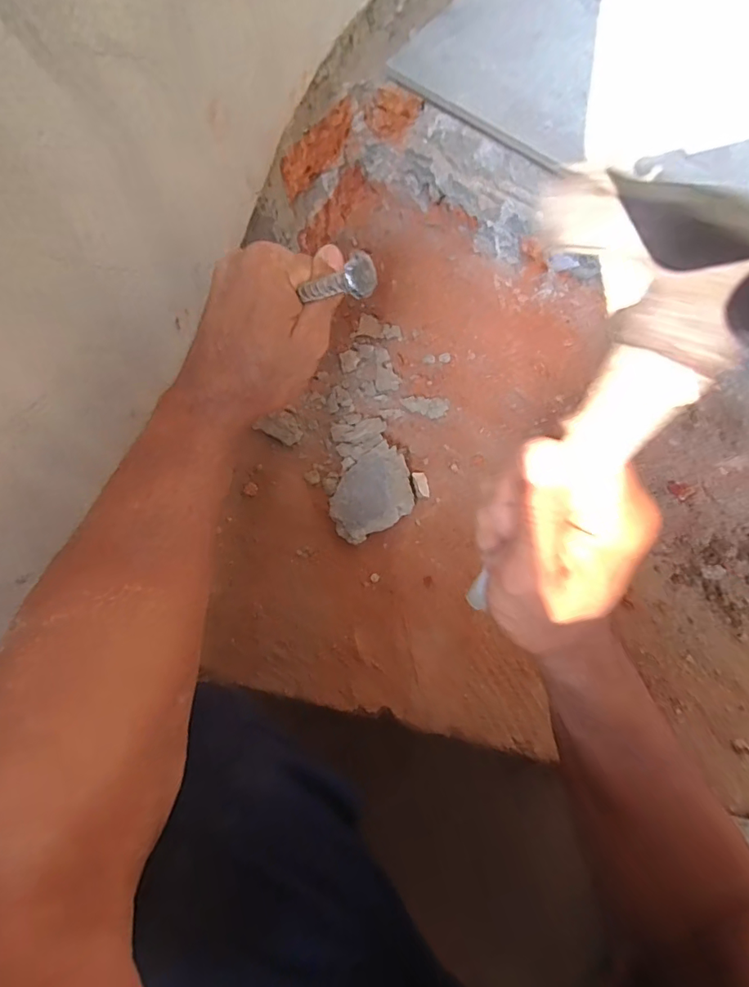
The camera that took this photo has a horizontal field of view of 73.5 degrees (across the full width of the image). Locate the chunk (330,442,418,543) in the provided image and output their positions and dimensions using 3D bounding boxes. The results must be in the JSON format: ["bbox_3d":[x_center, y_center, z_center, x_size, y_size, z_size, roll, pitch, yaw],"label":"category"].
[{"bbox_3d":[-0.004,0.001,0.499,0.086,0.025,0.076,-26,73,-6],"label":"chunk"}]

